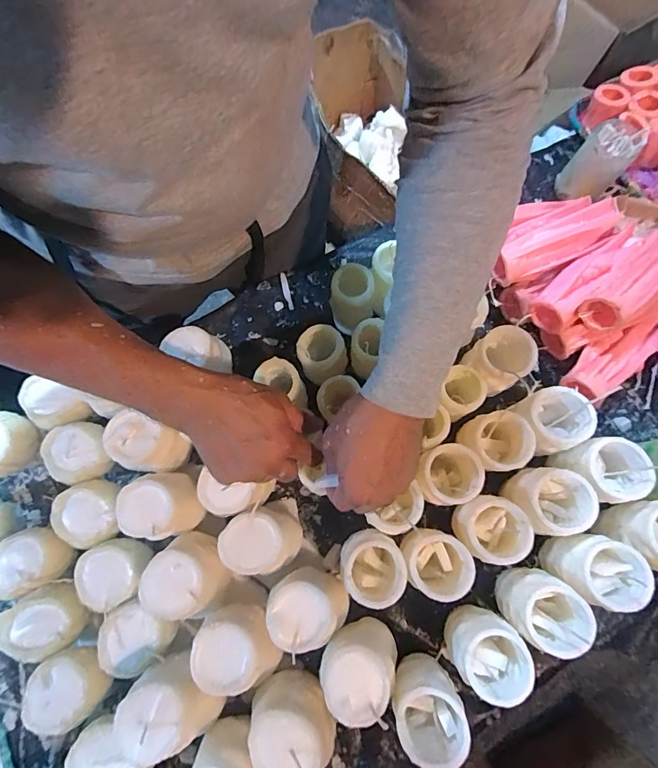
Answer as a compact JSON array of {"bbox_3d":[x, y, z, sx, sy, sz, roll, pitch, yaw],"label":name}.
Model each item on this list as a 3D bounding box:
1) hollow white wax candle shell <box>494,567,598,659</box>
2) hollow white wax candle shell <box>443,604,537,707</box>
[{"bbox_3d":[0.206,0.222,0.407,0.054,0.102,0.058,0,73,1],"label":"hollow white wax candle shell"},{"bbox_3d":[0.150,0.262,0.404,0.061,0.088,0.064,0,73,1],"label":"hollow white wax candle shell"}]

